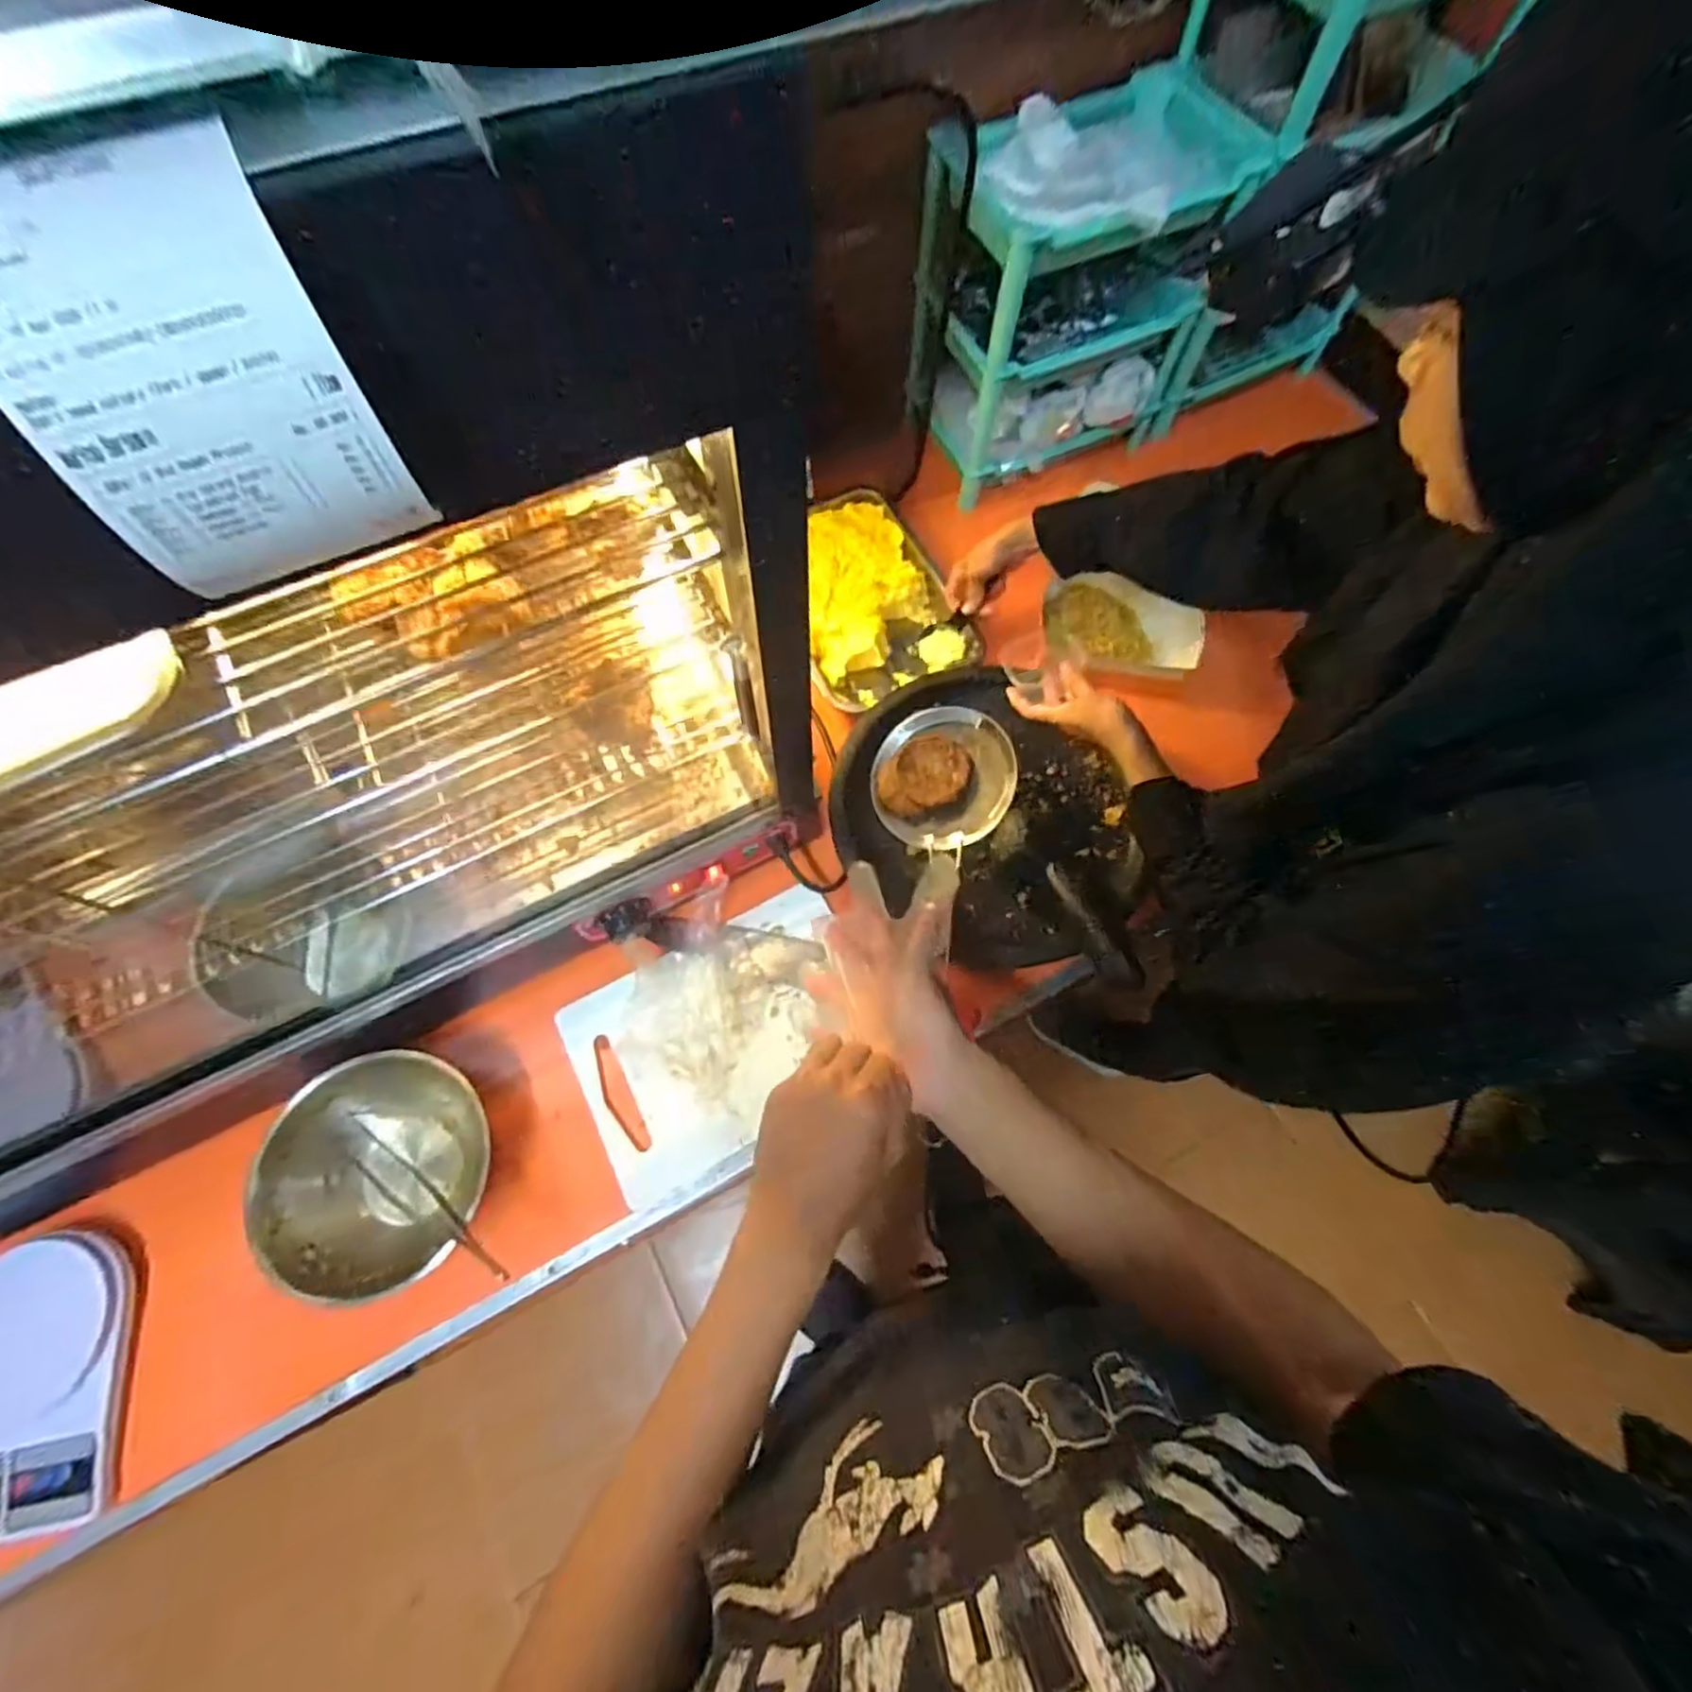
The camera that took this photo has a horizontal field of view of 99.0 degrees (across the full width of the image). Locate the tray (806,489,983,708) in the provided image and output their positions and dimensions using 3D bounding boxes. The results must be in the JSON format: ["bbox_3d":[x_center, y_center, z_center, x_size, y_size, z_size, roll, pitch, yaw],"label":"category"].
[{"bbox_3d":[0.027,-0.309,0.906,0.191,0.056,0.285,-19,70,-9],"label":"tray"}]

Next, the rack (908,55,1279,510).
[{"bbox_3d":[0.261,-0.644,0.868,0.343,0.301,0.213,-32,73,-13],"label":"rack"}]

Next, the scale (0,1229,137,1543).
[{"bbox_3d":[-0.673,0.441,0.589,0.153,0.034,0.211,-12,70,-6],"label":"scale"}]

